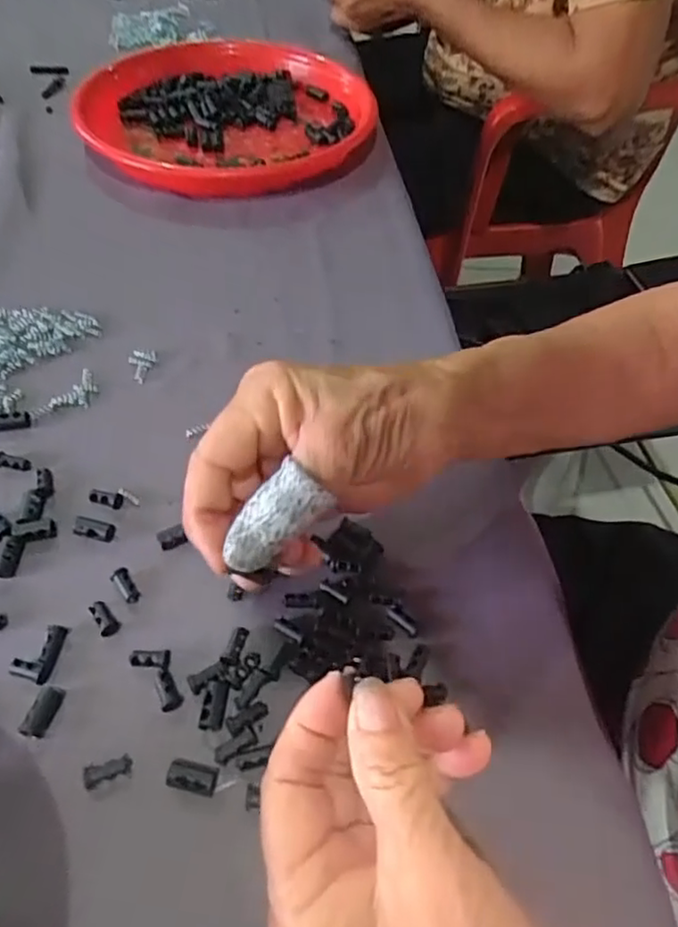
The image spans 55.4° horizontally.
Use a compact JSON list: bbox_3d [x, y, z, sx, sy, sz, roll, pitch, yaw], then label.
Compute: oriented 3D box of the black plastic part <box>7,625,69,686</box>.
[{"bbox_3d":[-0.129,0.080,0.275,0.017,0.008,0.024,12,52,5],"label":"black plastic part"}]

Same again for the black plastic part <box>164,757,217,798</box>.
[{"bbox_3d":[-0.057,0.121,0.249,0.020,0.007,0.011,14,52,6],"label":"black plastic part"}]

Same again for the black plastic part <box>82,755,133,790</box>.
[{"bbox_3d":[-0.089,0.119,0.249,0.018,0.006,0.009,-12,54,-14],"label":"black plastic part"}]

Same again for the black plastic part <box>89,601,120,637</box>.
[{"bbox_3d":[-0.105,0.068,0.288,0.008,0.008,0.017,-30,60,-25],"label":"black plastic part"}]

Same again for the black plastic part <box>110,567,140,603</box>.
[{"bbox_3d":[-0.099,0.057,0.299,0.008,0.005,0.017,-29,72,-24],"label":"black plastic part"}]

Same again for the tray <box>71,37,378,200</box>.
[{"bbox_3d":[-0.094,-0.307,0.564,0.246,0.039,0.232,-3,52,-7],"label":"tray"}]

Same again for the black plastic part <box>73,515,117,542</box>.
[{"bbox_3d":[-0.119,0.031,0.314,0.021,0.006,0.009,13,52,6],"label":"black plastic part"}]

